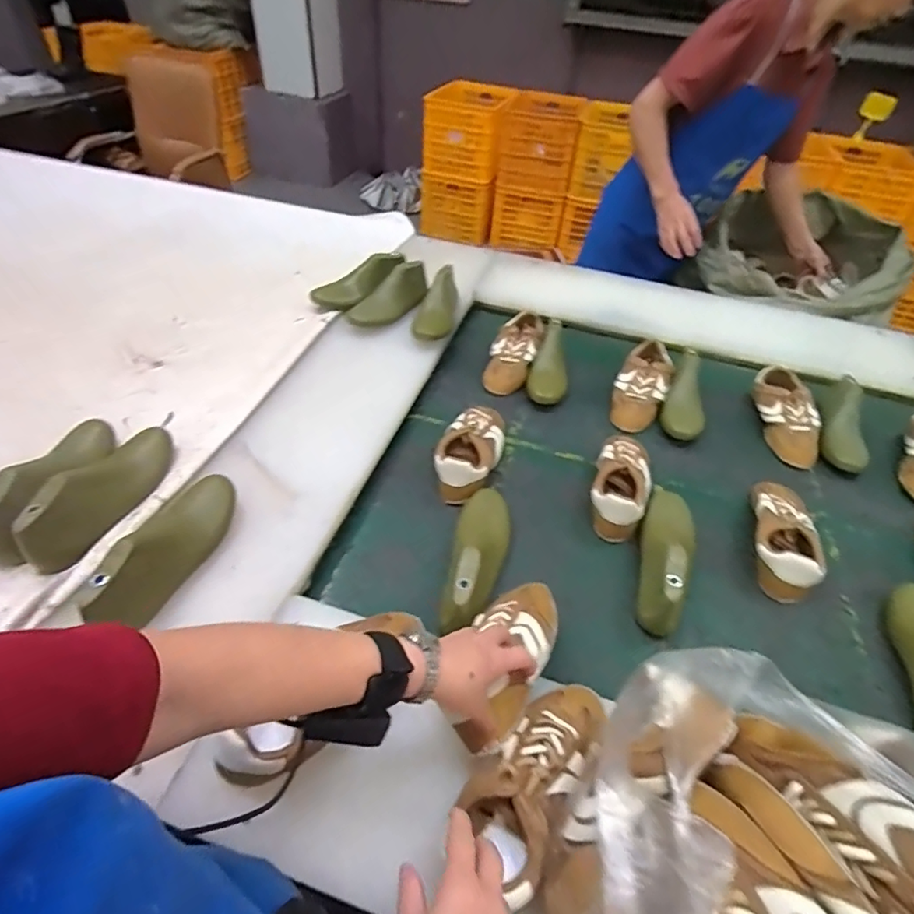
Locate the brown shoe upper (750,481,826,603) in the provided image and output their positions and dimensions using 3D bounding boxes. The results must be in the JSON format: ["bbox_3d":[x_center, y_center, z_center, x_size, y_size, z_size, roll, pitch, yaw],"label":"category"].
[{"bbox_3d":[0.494,0.112,0.792,0.088,0.073,0.229,17,48,12],"label":"brown shoe upper"}]

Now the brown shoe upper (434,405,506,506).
[{"bbox_3d":[0.025,-0.024,0.861,0.099,0.062,0.218,19,48,14],"label":"brown shoe upper"}]

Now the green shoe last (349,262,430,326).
[{"bbox_3d":[-0.136,-0.335,1.092,0.066,0.074,0.213,37,71,29],"label":"green shoe last"}]

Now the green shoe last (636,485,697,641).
[{"bbox_3d":[0.297,0.124,0.738,0.073,0.090,0.275,22,49,17],"label":"green shoe last"}]

